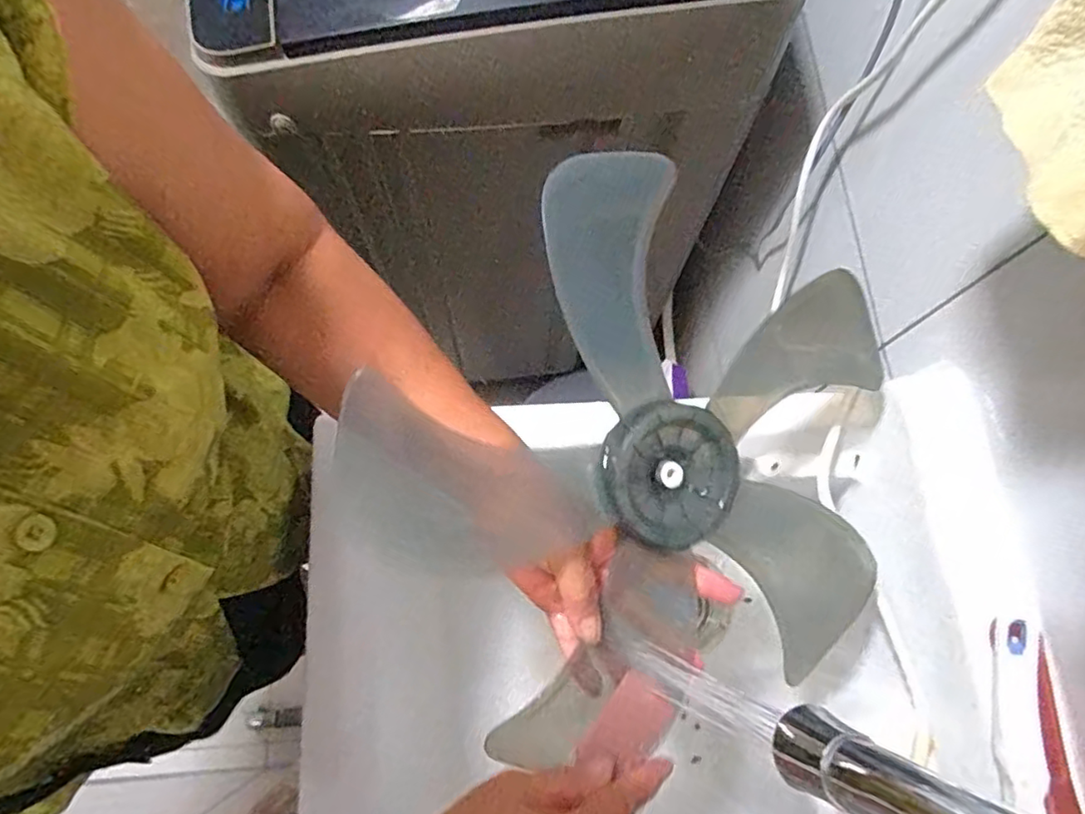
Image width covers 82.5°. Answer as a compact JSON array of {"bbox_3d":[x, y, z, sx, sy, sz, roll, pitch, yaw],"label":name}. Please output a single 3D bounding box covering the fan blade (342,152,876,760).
[{"bbox_3d":[0.064,0.039,0.408,0.350,0.083,0.372,-3,98,-21],"label":"fan blade"}]

